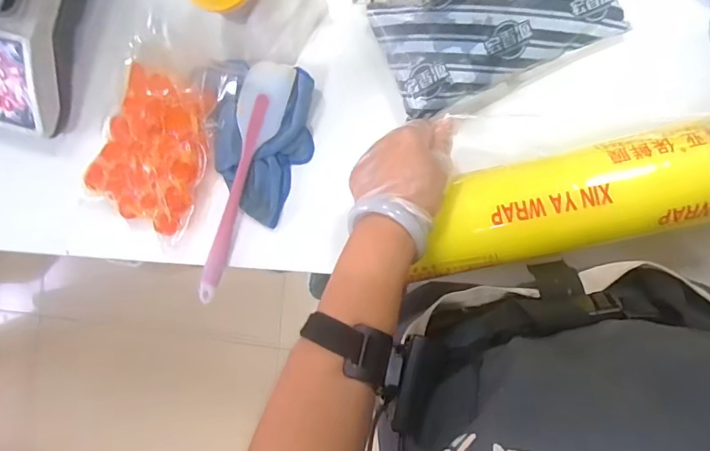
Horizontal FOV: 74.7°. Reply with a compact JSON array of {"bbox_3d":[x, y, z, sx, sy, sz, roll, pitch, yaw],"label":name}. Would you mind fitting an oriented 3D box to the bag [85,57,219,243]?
[{"bbox_3d":[-0.214,-0.080,0.497,0.116,0.023,0.153,20,93,9],"label":"bag"}]

